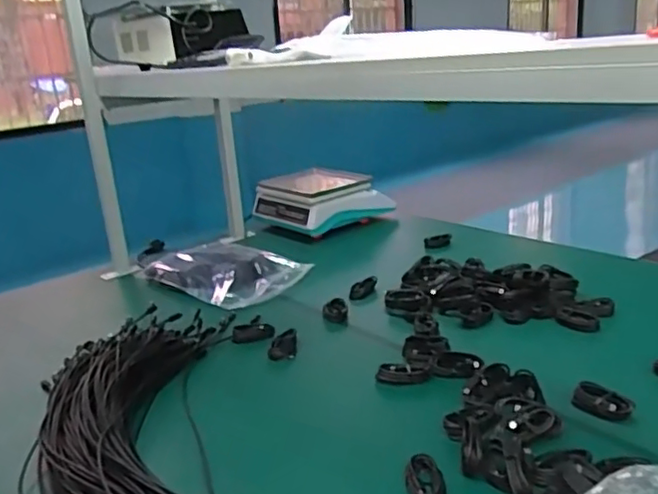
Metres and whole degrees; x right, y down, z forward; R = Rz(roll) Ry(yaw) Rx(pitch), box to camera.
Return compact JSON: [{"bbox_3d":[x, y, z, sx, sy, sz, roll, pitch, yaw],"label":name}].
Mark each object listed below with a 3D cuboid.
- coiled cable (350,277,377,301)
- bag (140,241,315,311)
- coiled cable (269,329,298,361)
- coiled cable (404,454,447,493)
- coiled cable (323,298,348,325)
[{"bbox_3d":[0.071,0.082,1.261,0.033,0.021,0.087,8,22,35],"label":"coiled cable"},{"bbox_3d":[-0.289,0.038,1.447,0.484,0.056,0.252,11,24,40],"label":"bag"},{"bbox_3d":[-0.079,0.167,1.063,0.047,0.020,0.076,-5,18,1],"label":"coiled cable"},{"bbox_3d":[0.110,0.272,0.703,0.041,0.025,0.081,-7,18,-6],"label":"coiled cable"},{"bbox_3d":[0.012,0.123,1.183,0.047,0.027,0.068,-5,18,0],"label":"coiled cable"}]

